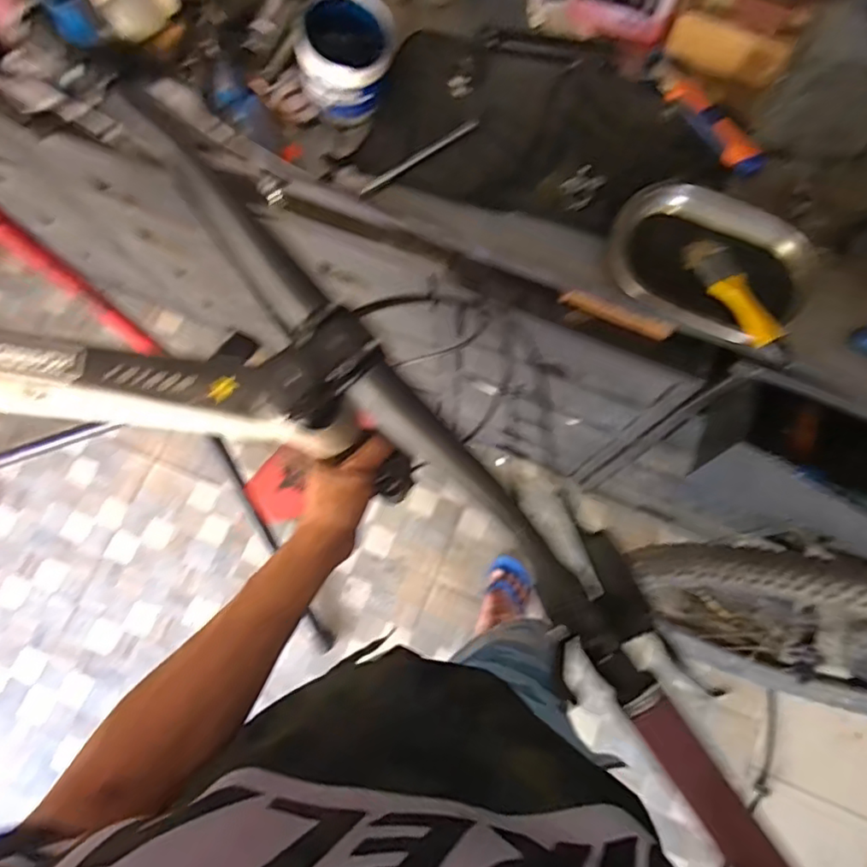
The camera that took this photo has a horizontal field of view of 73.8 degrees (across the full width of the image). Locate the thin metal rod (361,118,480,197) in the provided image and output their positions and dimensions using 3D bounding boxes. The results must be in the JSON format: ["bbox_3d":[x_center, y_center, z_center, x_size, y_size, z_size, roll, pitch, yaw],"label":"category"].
[{"bbox_3d":[-0.017,-0.336,0.699,0.169,0.006,0.015,-34,77,-8],"label":"thin metal rod"}]

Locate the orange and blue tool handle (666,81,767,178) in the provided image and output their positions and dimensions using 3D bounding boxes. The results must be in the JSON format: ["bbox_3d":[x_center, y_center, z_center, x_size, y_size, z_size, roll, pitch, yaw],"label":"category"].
[{"bbox_3d":[0.333,-0.361,0.684,0.037,0.013,0.143,-35,77,-8],"label":"orange and blue tool handle"}]

